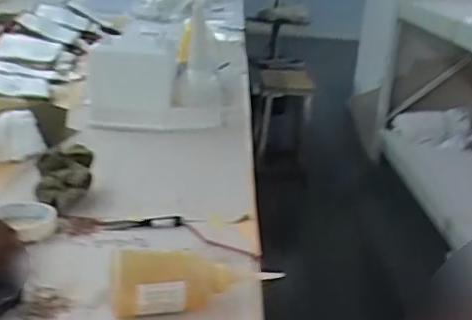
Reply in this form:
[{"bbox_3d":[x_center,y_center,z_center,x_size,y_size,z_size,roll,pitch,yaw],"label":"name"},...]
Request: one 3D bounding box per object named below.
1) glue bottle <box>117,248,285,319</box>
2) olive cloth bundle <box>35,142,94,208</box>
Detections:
[{"bbox_3d":[-0.037,0.123,0.624,0.183,0.064,0.051,-3,21,-17],"label":"glue bottle"},{"bbox_3d":[-0.236,0.026,0.828,0.077,0.064,0.086,-2,21,-15],"label":"olive cloth bundle"}]

